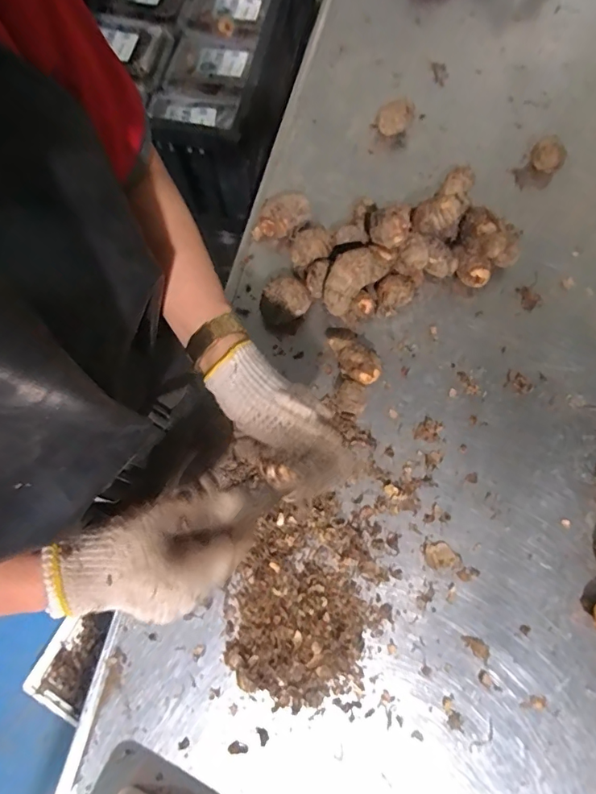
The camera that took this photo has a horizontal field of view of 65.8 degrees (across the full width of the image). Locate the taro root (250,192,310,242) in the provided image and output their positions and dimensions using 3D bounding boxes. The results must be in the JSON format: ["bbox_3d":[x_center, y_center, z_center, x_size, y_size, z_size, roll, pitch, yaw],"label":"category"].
[{"bbox_3d":[-0.023,-0.236,0.617,0.078,0.045,0.050,-33,76,-7],"label":"taro root"}]

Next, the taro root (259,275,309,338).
[{"bbox_3d":[-0.021,-0.114,0.579,0.061,0.045,0.060,38,79,11],"label":"taro root"}]

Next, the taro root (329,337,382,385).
[{"bbox_3d":[0.068,-0.044,0.565,0.038,0.042,0.072,-41,77,-9],"label":"taro root"}]

